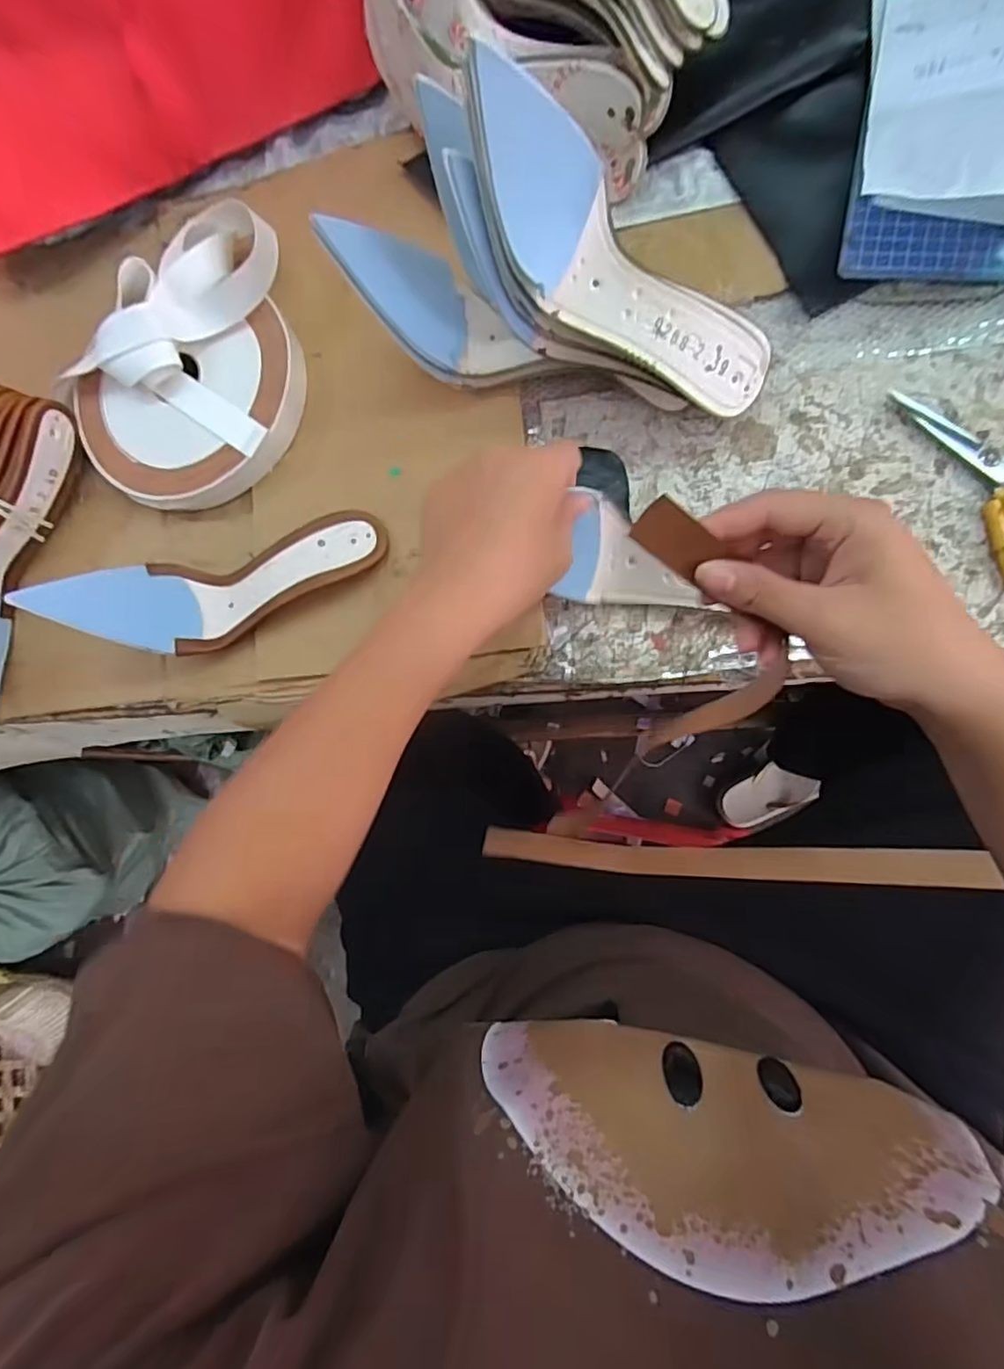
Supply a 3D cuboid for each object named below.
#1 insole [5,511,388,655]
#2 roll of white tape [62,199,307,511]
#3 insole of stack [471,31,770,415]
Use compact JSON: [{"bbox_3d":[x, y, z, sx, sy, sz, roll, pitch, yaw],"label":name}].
[{"bbox_3d":[-0.199,-0.071,0.437,0.233,0.070,0.070,-17,80,7],"label":"insole"},{"bbox_3d":[-0.231,-0.245,0.467,0.170,0.053,0.218,38,90,12],"label":"roll of white tape"},{"bbox_3d":[0.070,-0.237,0.364,0.230,0.039,0.067,32,91,-23],"label":"insole of stack"}]

